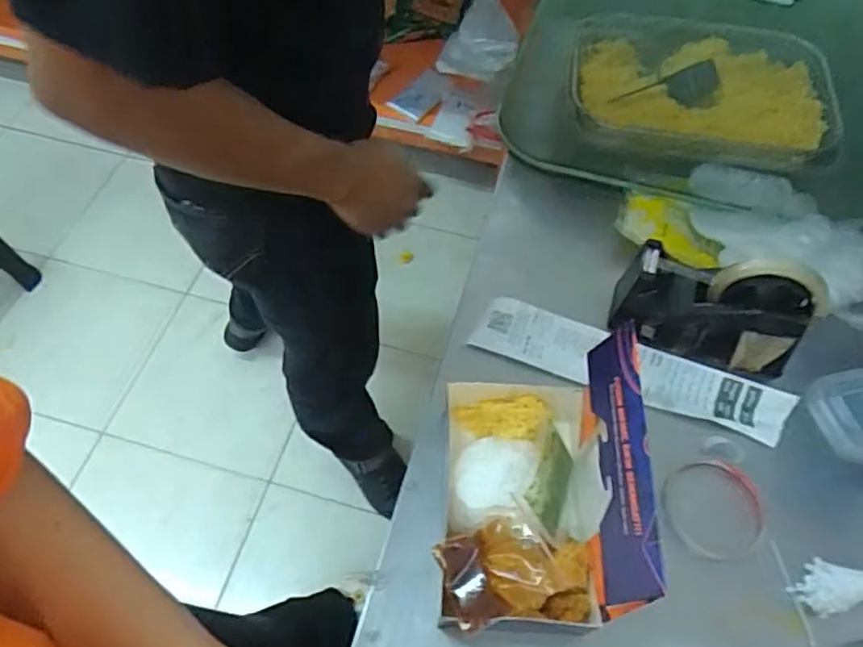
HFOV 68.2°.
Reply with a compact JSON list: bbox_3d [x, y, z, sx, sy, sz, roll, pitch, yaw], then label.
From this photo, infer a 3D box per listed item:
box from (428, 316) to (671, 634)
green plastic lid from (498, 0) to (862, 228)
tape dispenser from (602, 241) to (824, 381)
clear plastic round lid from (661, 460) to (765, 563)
[{"bbox_3d":[0.069,0.113,0.448,0.121,0.150,0.180,6,57,1],"label":"box"},{"bbox_3d":[0.289,-0.271,0.691,0.389,0.162,0.267,16,58,8],"label":"green plastic lid"},{"bbox_3d":[0.249,-0.016,0.560,0.161,0.090,0.060,23,59,12],"label":"tape dispenser"},{"bbox_3d":[0.232,0.152,0.523,0.080,0.009,0.075,-15,59,-11],"label":"clear plastic round lid"}]

